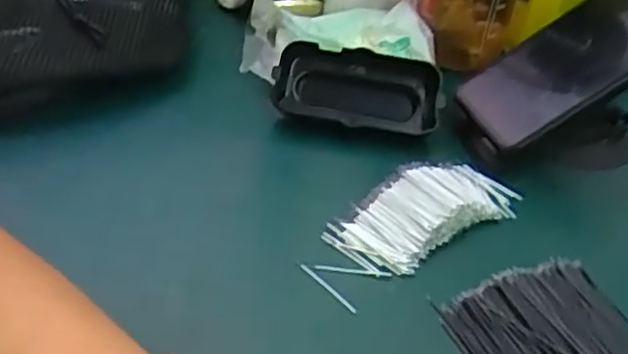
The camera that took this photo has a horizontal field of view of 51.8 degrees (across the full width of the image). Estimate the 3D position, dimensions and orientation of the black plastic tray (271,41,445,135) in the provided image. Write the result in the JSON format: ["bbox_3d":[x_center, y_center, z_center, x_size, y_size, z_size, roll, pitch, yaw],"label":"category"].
[{"bbox_3d":[0.029,-0.058,0.432,0.104,0.049,0.028,9,3,7],"label":"black plastic tray"}]

